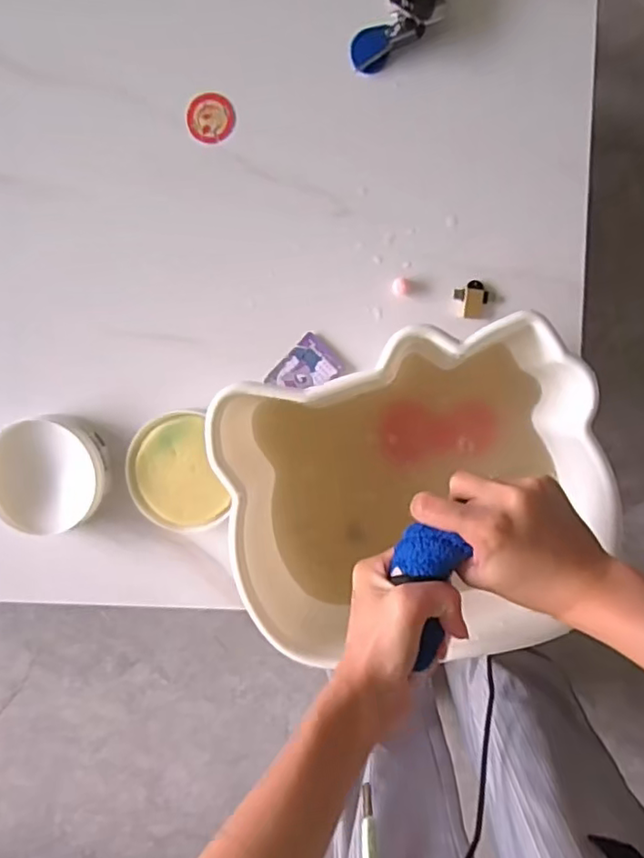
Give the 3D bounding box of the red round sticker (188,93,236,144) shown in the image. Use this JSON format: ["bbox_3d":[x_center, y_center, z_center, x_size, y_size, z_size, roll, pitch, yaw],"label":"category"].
[{"bbox_3d":[-0.092,-0.260,0.501,0.039,0.004,0.040,0,96,2],"label":"red round sticker"}]

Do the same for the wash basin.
[{"bbox_3d":[0.066,0.042,0.469,0.257,0.131,0.220,-10,97,5],"label":"wash basin"}]

